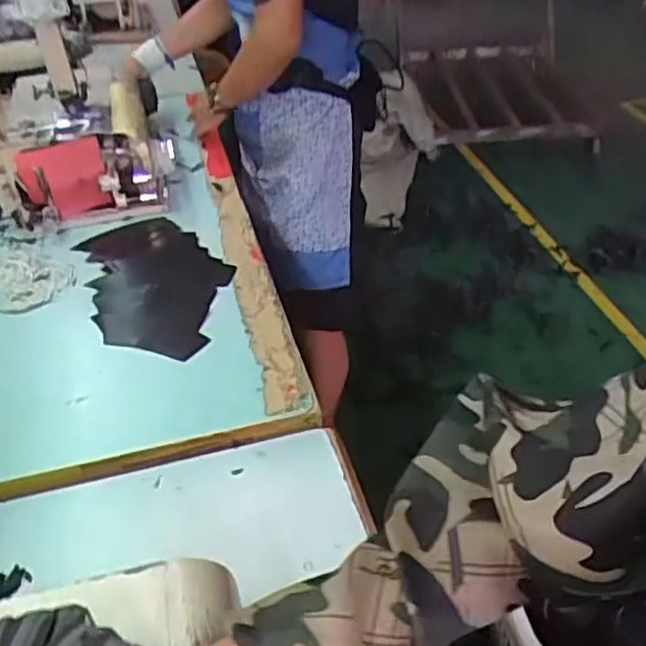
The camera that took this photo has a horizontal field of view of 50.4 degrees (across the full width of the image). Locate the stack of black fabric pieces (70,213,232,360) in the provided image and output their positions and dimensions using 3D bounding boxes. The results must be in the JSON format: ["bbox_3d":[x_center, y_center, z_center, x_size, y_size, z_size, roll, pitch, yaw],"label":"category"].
[{"bbox_3d":[-0.242,-0.069,1.008,0.191,0.018,0.375,-18,40,-17],"label":"stack of black fabric pieces"}]

